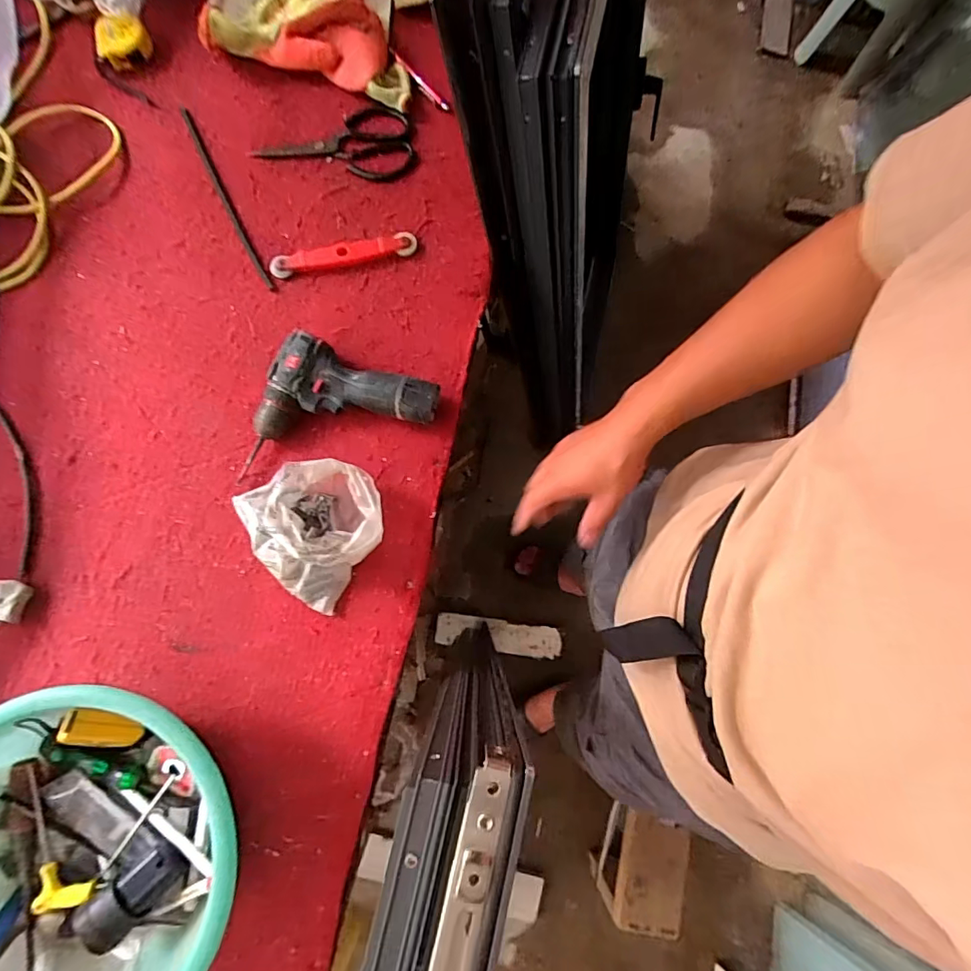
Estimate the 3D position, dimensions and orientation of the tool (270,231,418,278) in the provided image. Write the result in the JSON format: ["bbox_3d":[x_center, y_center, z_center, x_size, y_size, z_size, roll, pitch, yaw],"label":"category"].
[{"bbox_3d":[-0.193,-0.316,0.680,0.196,0.018,0.032,-11,79,-3],"label":"tool"}]

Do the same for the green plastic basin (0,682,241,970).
[{"bbox_3d":[-0.409,0.366,0.501,0.300,0.103,0.308,0,79,-1],"label":"green plastic basin"}]

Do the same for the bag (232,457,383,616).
[{"bbox_3d":[-0.209,0.036,0.582,0.173,0.082,0.159,38,81,6],"label":"bag"}]

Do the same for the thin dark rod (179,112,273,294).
[{"bbox_3d":[-0.365,-0.404,0.697,0.015,0.006,0.323,-27,80,-6],"label":"thin dark rod"}]

